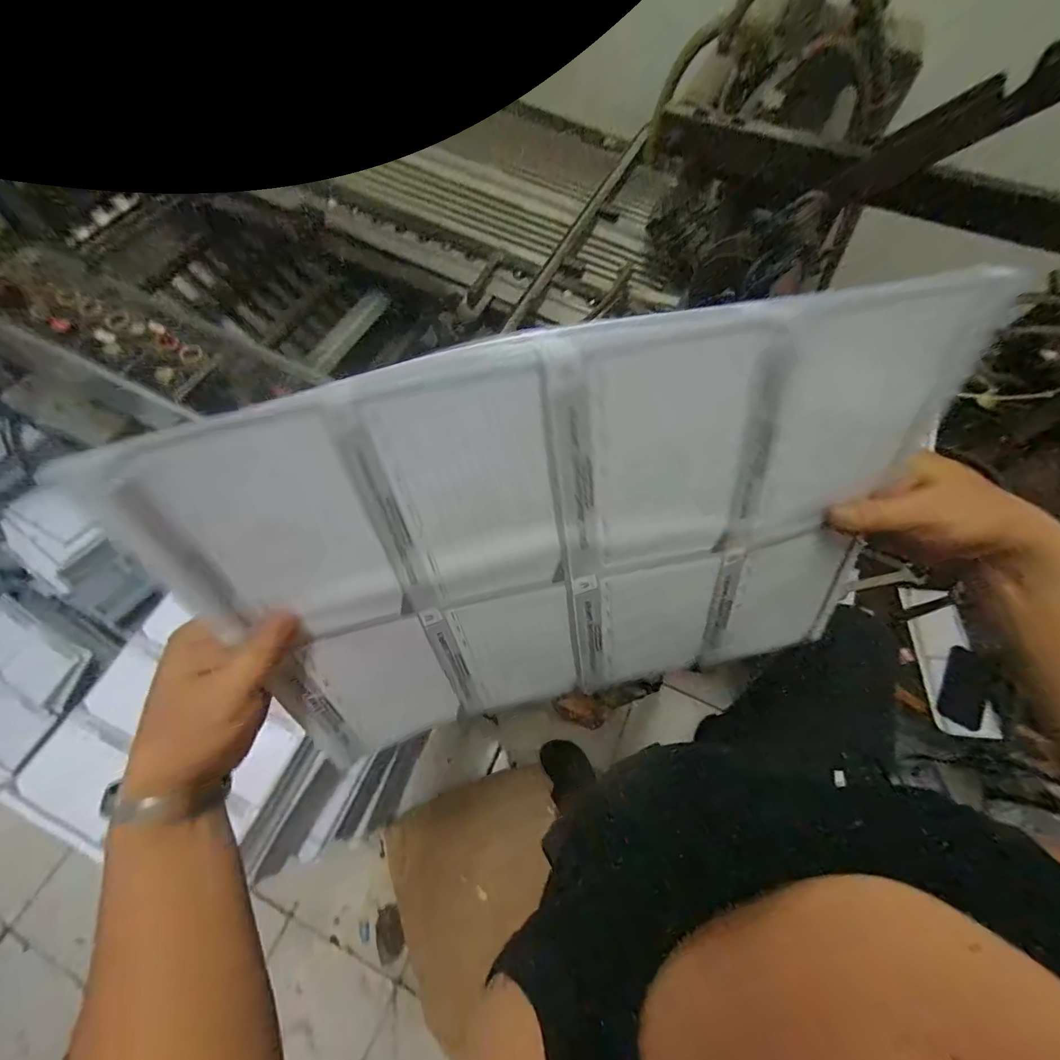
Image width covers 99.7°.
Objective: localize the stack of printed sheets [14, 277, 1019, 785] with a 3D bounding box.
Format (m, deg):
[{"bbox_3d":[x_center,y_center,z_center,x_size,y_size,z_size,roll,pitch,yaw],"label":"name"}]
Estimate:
[{"bbox_3d":[0.020,0.029,0.309,0.455,0.311,0.013,-13,40,0],"label":"stack of printed sheets"}]

